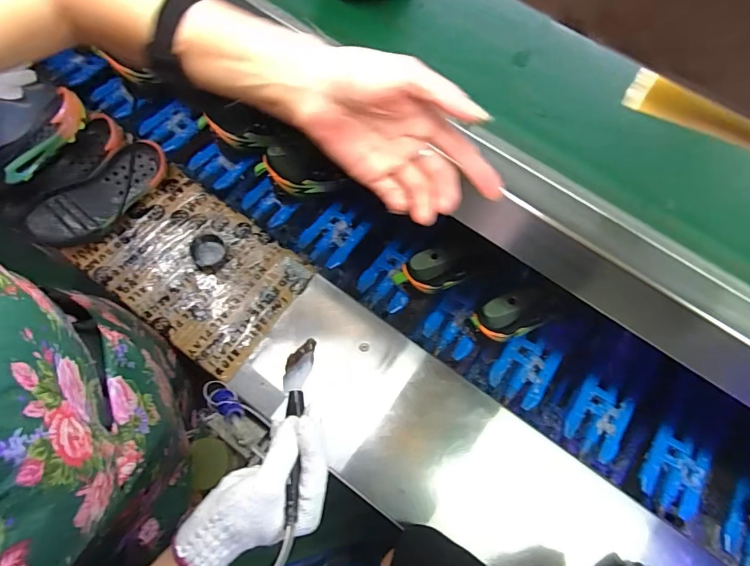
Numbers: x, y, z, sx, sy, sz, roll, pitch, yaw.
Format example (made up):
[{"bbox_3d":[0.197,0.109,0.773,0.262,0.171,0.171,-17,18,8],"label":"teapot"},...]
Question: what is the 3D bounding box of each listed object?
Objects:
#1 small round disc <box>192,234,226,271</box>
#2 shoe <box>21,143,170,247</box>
[{"bbox_3d":[-0.287,-0.054,0.751,0.054,0.023,0.057,0,73,-1],"label":"small round disc"},{"bbox_3d":[-0.468,-0.156,0.759,0.090,0.050,0.227,47,72,-13],"label":"shoe"}]

